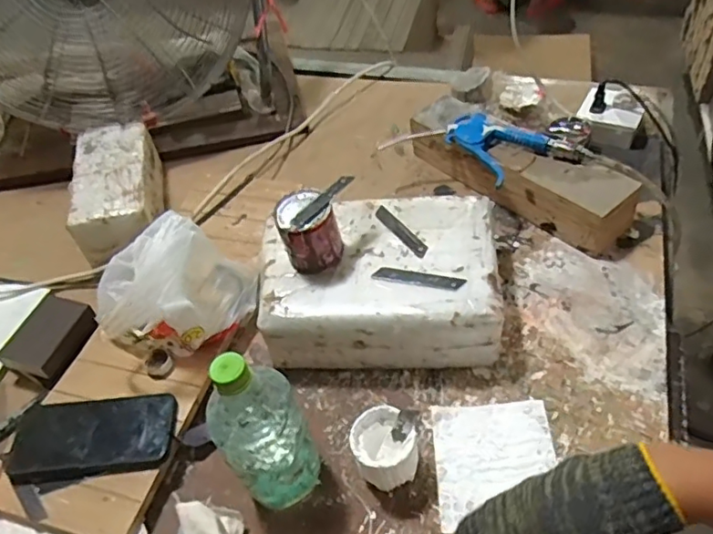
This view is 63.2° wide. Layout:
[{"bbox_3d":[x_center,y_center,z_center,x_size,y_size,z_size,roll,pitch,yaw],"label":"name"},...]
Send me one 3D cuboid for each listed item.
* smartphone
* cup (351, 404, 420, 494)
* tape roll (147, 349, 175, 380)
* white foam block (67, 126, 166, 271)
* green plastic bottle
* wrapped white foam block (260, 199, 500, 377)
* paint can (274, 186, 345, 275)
[{"bbox_3d":[-0.284,0.181,0.630,0.166,0.013,0.083,-4,46,-2],"label":"smartphone"},{"bbox_3d":[0.028,0.186,0.579,0.058,0.067,0.067,-14,50,-5],"label":"cup"},{"bbox_3d":[-0.232,0.114,0.680,0.033,0.012,0.030,27,58,25],"label":"tape roll"},{"bbox_3d":[-0.359,-0.111,0.867,0.116,0.079,0.245,-15,50,-6],"label":"white foam block"},{"bbox_3d":[-0.085,0.156,0.536,0.082,0.196,0.073,-22,51,-11],"label":"green plastic bottle"},{"bbox_3d":[0.023,0.014,0.697,0.278,0.094,0.199,0,50,7],"label":"wrapped white foam block"},{"bbox_3d":[-0.053,-0.039,0.651,0.067,0.068,0.074,-18,51,-8],"label":"paint can"}]

